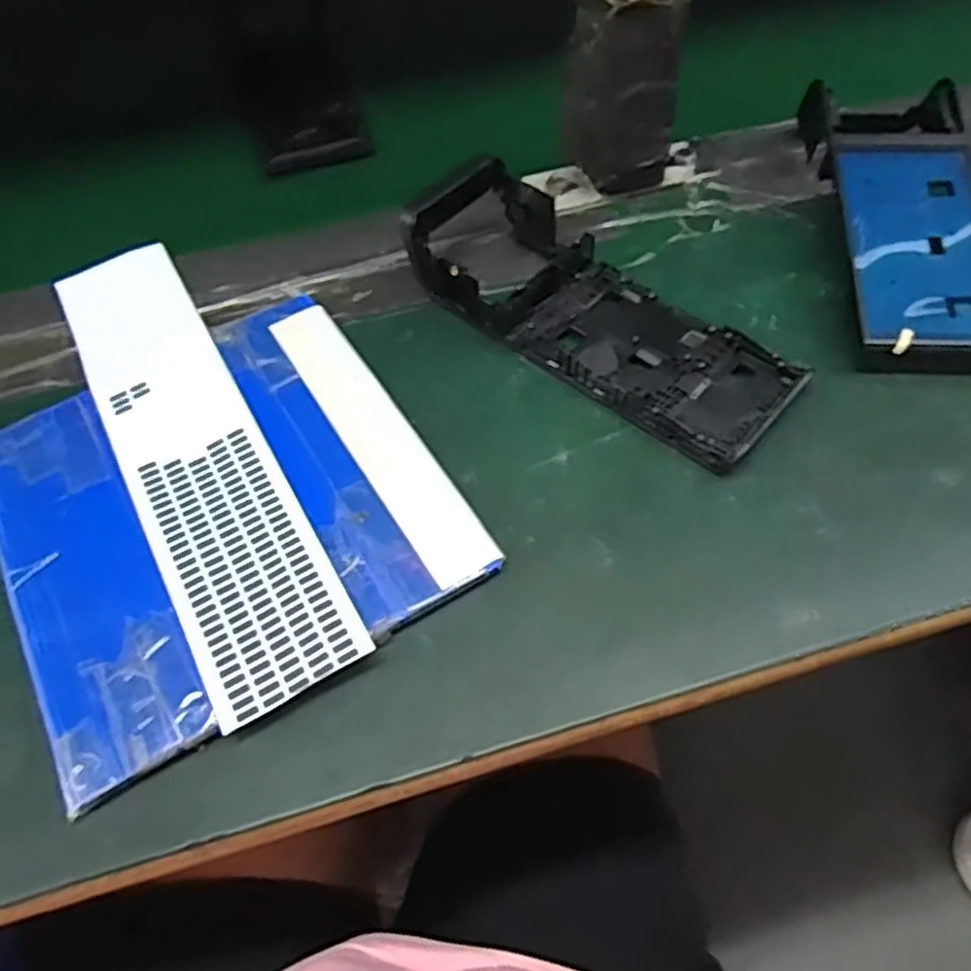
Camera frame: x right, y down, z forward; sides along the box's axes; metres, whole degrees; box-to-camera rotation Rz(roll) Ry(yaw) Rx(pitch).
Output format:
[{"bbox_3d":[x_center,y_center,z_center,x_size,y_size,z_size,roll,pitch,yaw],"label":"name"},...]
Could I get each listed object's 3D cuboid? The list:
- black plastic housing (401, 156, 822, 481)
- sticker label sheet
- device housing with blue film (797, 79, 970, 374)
[{"bbox_3d":[0.060,-0.095,0.402,0.208,0.044,0.084,38,65,24],"label":"black plastic housing"},{"bbox_3d":[-0.148,-0.025,0.386,0.067,0.006,0.302,-28,58,-13],"label":"sticker label sheet"},{"bbox_3d":[0.235,-0.155,0.436,0.081,0.041,0.210,1,56,3],"label":"device housing with blue film"}]

